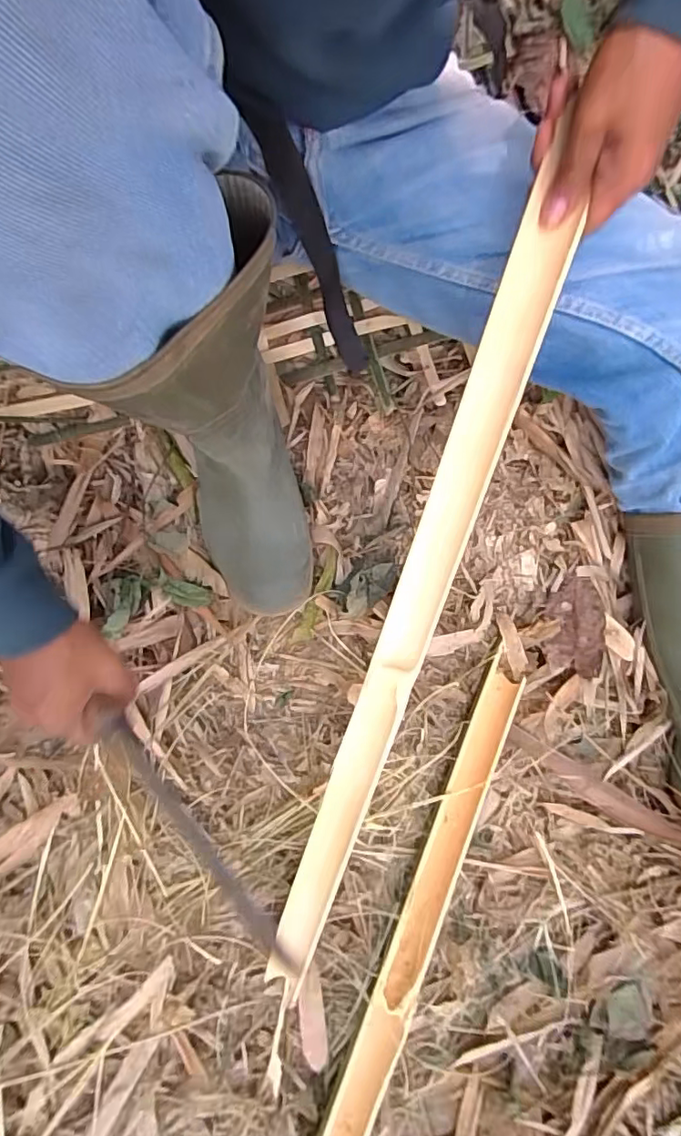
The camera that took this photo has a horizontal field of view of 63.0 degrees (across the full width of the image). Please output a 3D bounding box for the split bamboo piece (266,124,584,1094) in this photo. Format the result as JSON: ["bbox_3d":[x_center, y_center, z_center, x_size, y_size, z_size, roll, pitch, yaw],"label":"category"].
[{"bbox_3d":[0.038,0.093,0.438,0.035,0.011,0.694,18,101,4],"label":"split bamboo piece"}]

